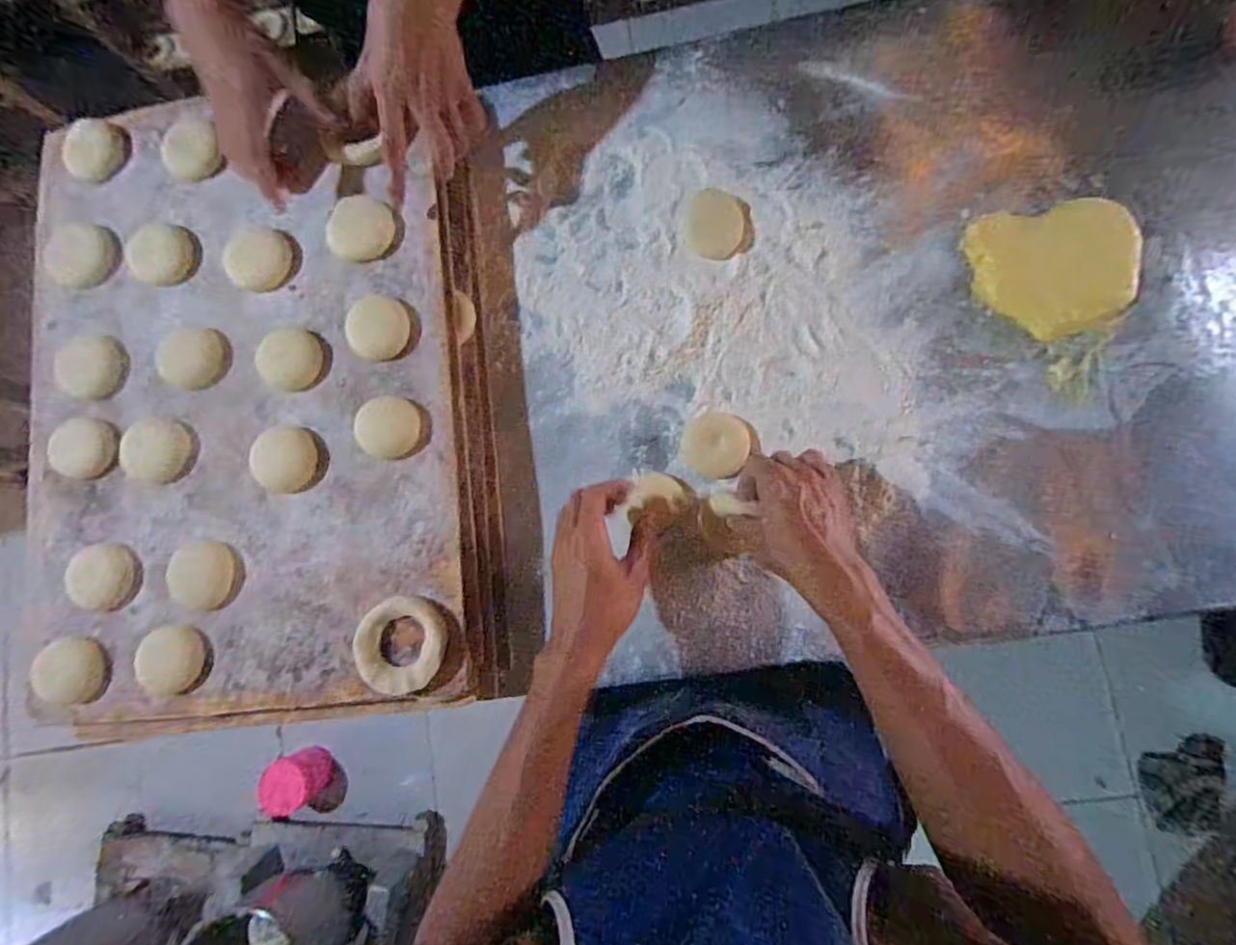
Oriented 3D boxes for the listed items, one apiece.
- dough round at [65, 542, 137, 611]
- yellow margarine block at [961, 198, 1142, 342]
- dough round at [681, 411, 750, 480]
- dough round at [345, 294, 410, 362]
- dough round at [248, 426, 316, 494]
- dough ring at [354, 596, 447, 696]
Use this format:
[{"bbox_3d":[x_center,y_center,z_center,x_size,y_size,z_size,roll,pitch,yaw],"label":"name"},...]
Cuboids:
[{"bbox_3d":[-0.473,0.096,0.517,0.061,0.027,0.059,-1,82,6],"label":"dough round"},{"bbox_3d":[0.405,-0.188,0.523,0.142,0.013,0.125,-9,81,5],"label":"yellow margarine block"},{"bbox_3d":[0.092,-0.026,0.531,0.059,0.009,0.062,-1,82,6],"label":"dough round"},{"bbox_3d":[-0.218,-0.131,0.515,0.054,0.011,0.056,-1,82,6],"label":"dough round"},{"bbox_3d":[-0.298,-0.012,0.507,0.053,0.017,0.058,-1,82,6],"label":"dough round"},{"bbox_3d":[-0.179,0.141,0.472,0.072,0.014,0.076,-1,82,6],"label":"dough ring"}]

